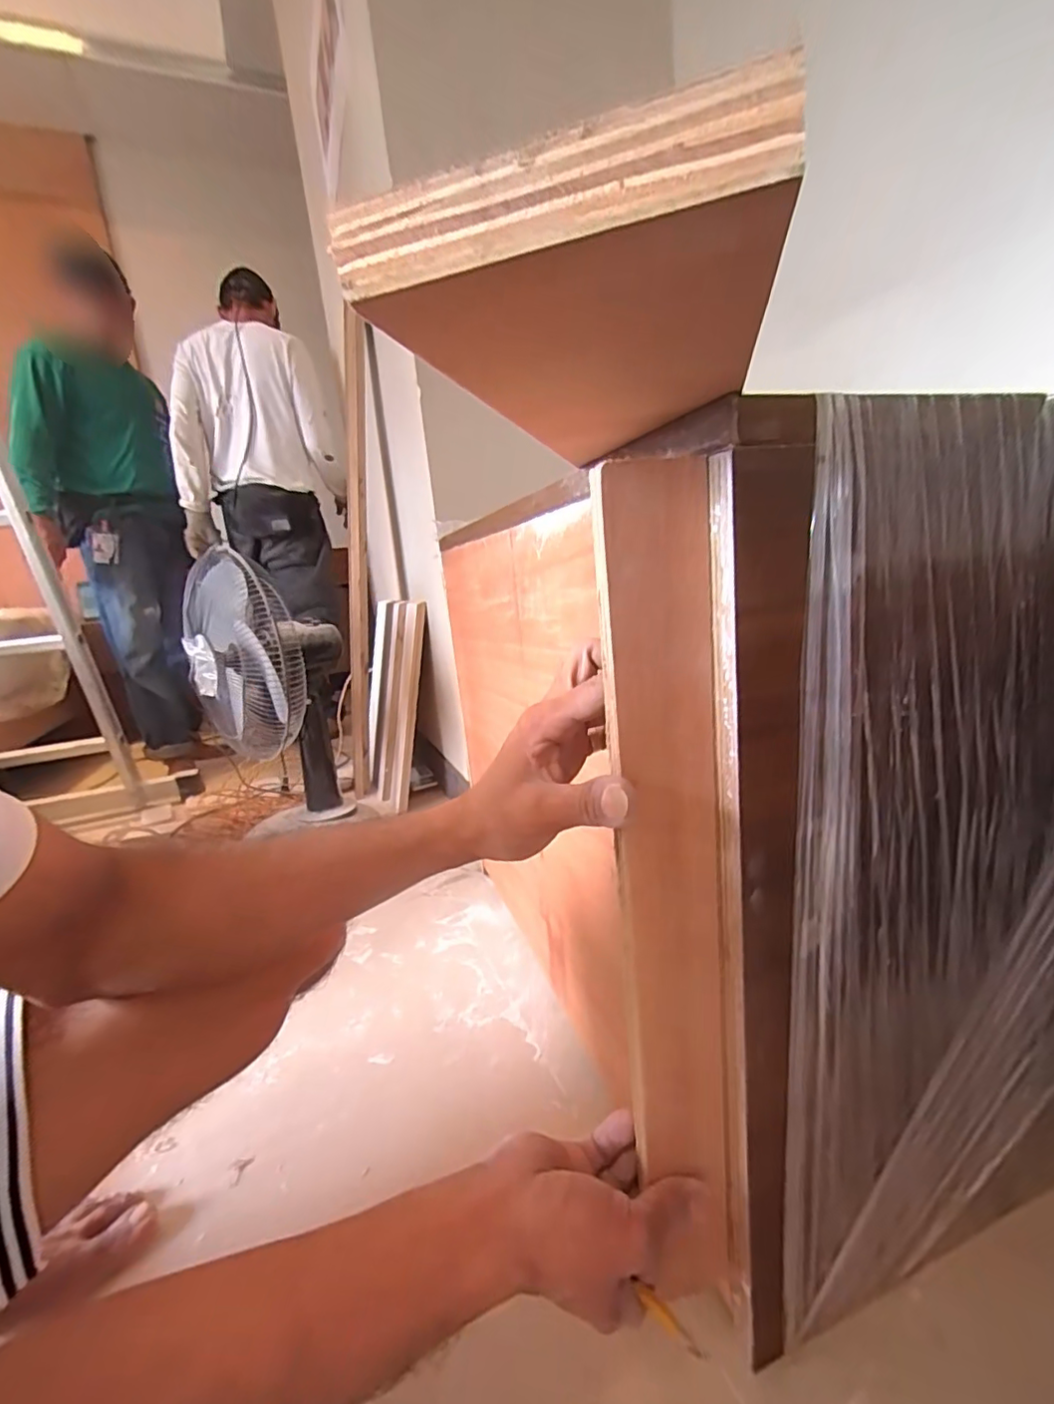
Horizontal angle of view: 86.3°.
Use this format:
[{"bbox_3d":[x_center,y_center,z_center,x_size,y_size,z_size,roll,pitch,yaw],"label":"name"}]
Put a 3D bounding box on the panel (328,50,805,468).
[{"bbox_3d":[0.033,-0.126,0.209,0.095,0.018,0.207,-2,13,18],"label":"panel"}]

